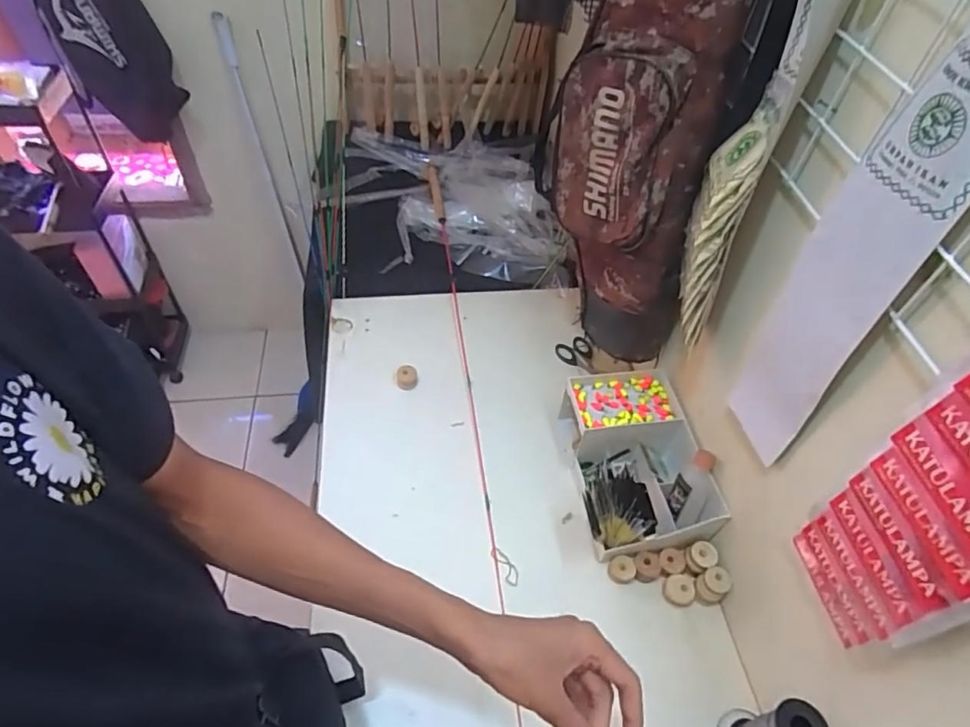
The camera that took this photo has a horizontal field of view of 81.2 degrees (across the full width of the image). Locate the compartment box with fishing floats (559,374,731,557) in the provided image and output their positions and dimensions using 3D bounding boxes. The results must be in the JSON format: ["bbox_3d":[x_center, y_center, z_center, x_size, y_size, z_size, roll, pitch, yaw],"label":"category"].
[{"bbox_3d":[0.204,0.132,0.783,0.169,0.114,0.237,-2,50,-6],"label":"compartment box with fishing floats"}]

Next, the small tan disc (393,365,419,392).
[{"bbox_3d":[-0.128,0.026,0.916,0.039,0.044,0.039,-6,51,-9],"label":"small tan disc"}]

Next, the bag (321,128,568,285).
[{"bbox_3d":[-0.077,-0.345,1.190,0.455,0.068,0.437,2,50,-3],"label":"bag"}]

